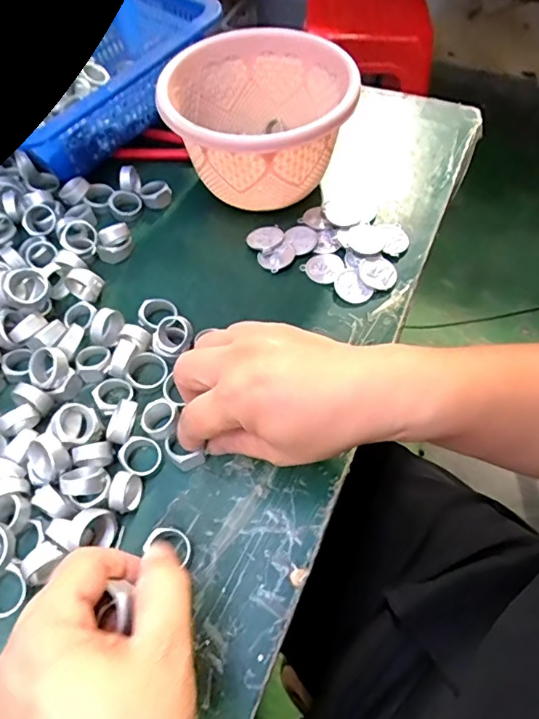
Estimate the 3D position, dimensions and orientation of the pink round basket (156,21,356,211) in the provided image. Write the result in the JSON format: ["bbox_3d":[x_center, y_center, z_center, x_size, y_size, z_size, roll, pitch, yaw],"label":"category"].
[{"bbox_3d":[-0.008,-0.188,0.399,0.132,0.101,0.137,-1,57,1],"label":"pink round basket"}]

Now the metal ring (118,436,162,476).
[{"bbox_3d":[-0.077,0.059,0.297,0.023,0.011,0.023,-1,57,1],"label":"metal ring"}]

